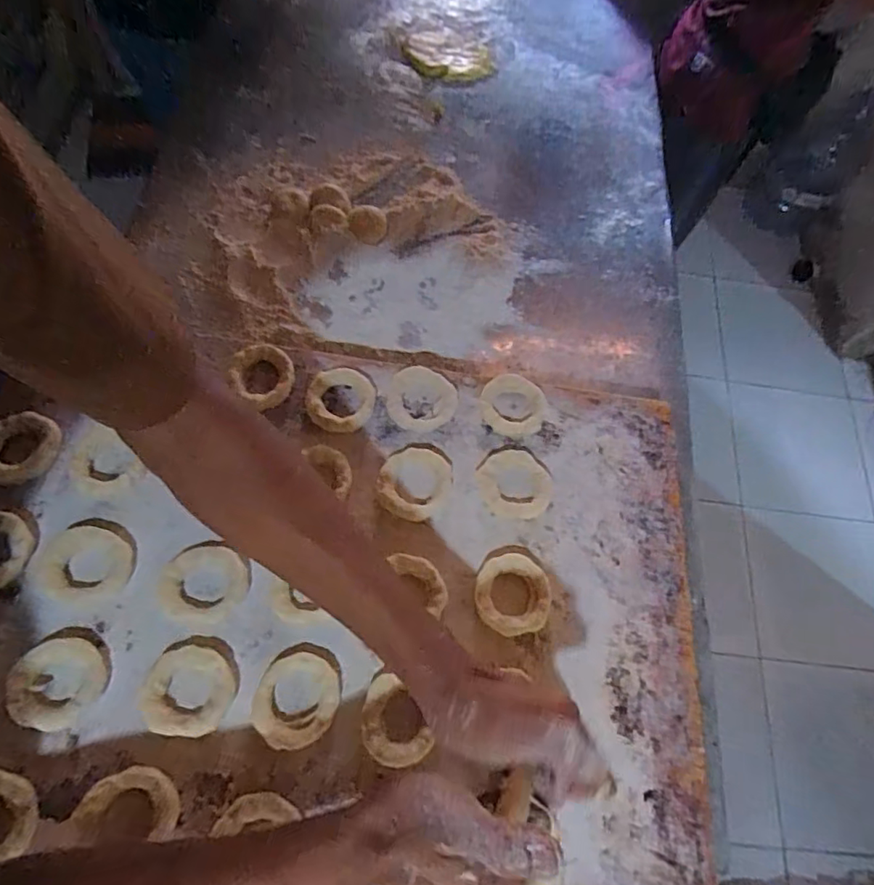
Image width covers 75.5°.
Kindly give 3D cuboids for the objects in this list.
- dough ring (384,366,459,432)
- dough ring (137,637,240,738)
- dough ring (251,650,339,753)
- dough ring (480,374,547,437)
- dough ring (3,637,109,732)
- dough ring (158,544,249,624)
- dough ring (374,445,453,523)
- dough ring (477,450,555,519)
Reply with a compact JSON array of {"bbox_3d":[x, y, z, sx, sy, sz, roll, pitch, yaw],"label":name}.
[{"bbox_3d":[-0.014,-0.040,0.518,0.064,0.009,0.061,2,67,-6],"label":"dough ring"},{"bbox_3d":[-0.174,0.172,0.400,0.061,0.010,0.064,2,67,-6],"label":"dough ring"},{"bbox_3d":[-0.101,0.184,0.405,0.058,0.006,0.061,2,67,-6],"label":"dough ring"},{"bbox_3d":[0.072,-0.034,0.523,0.060,0.010,0.058,2,67,-6],"label":"dough ring"},{"bbox_3d":[-0.266,0.167,0.396,0.056,0.014,0.058,2,67,-6],"label":"dough ring"},{"bbox_3d":[-0.176,0.107,0.428,0.061,0.013,0.055,13,66,-1],"label":"dough ring"},{"bbox_3d":[-0.019,0.034,0.481,0.057,0.010,0.063,26,67,4],"label":"dough ring"},{"bbox_3d":[0.067,0.036,0.489,0.056,0.009,0.063,-37,76,-19],"label":"dough ring"}]

